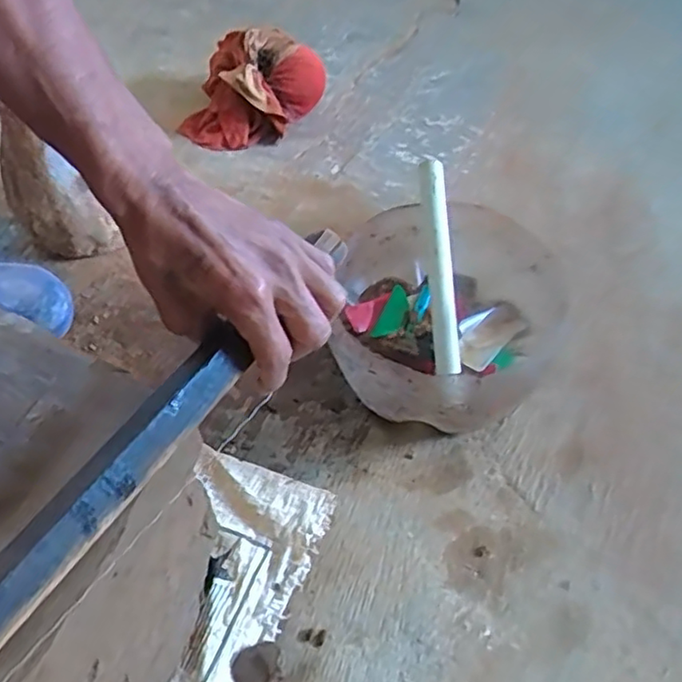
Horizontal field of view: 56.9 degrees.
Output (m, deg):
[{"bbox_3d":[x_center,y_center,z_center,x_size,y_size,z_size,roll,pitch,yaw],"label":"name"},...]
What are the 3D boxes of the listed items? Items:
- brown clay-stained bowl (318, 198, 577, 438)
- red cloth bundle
[{"bbox_3d":[0.105,-0.025,0.696,0.223,0.127,0.264,22,56,17],"label":"brown clay-stained bowl"},{"bbox_3d":[-0.146,-0.411,1.023,0.200,0.121,0.193,12,54,11],"label":"red cloth bundle"}]

